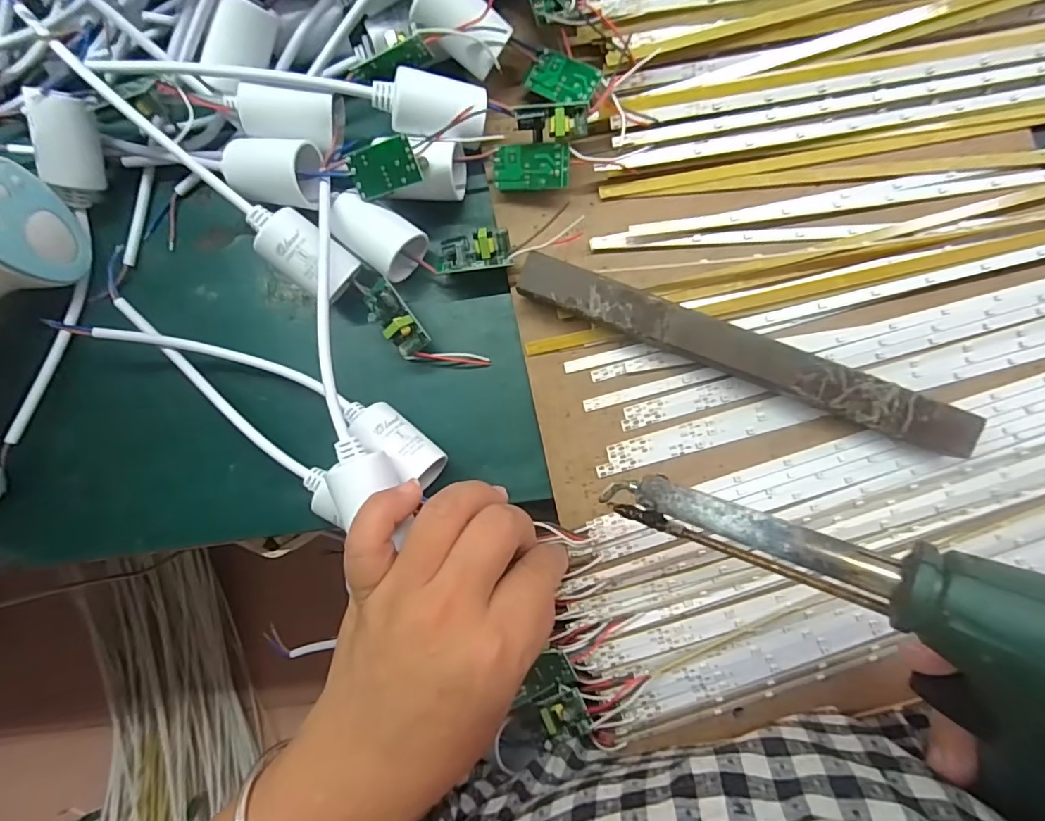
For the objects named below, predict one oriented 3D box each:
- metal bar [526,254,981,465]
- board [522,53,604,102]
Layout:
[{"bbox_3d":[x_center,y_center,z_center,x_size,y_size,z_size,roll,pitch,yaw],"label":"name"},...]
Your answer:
[{"bbox_3d":[0.102,-0.026,0.244,0.215,0.021,0.021,22,89,5],"label":"metal bar"},{"bbox_3d":[0.020,-0.164,0.256,0.036,0.011,0.020,29,90,5],"label":"board"}]

